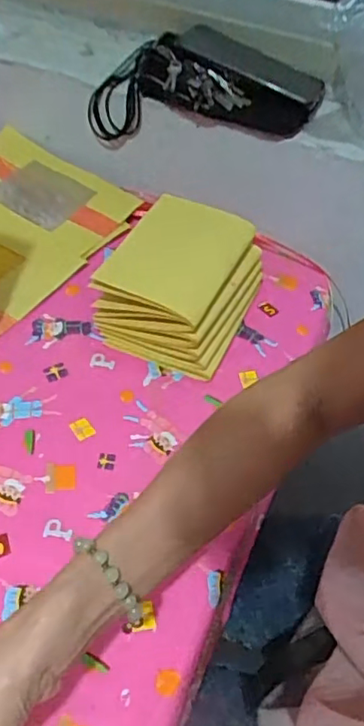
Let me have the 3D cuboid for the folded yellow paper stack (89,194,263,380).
[{"bbox_3d":[0.002,-0.086,0.619,0.136,0.100,0.166,21,49,12],"label":"folded yellow paper stack"}]

